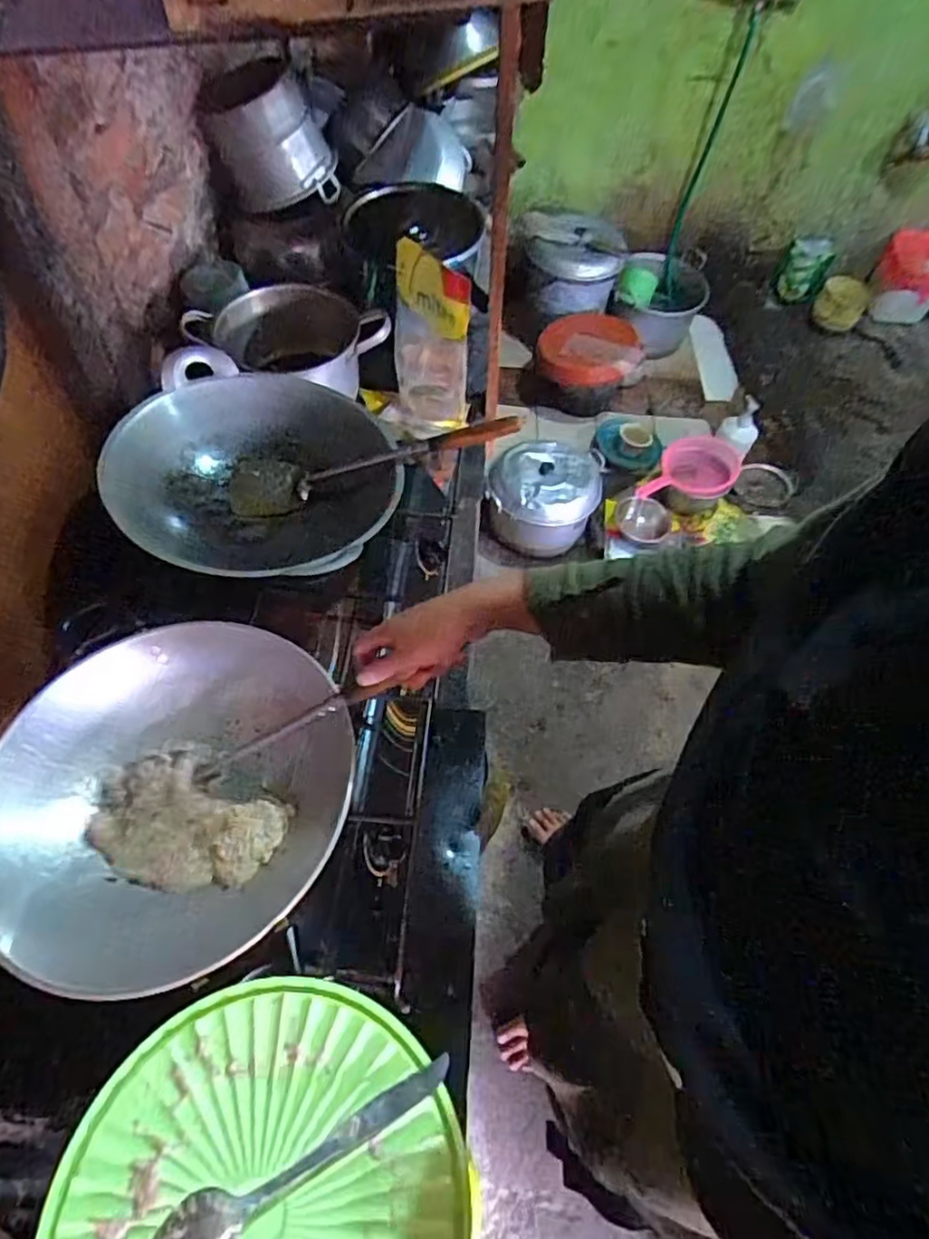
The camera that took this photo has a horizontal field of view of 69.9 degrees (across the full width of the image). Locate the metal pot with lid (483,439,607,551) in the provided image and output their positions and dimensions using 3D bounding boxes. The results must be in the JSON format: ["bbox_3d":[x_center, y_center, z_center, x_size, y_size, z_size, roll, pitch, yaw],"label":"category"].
[{"bbox_3d":[0.211,-0.330,1.764,0.289,0.199,0.245,7,58,3],"label":"metal pot with lid"}]

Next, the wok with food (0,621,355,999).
[{"bbox_3d":[-0.295,0.169,0.650,0.307,0.096,0.331,1,58,-1],"label":"wok with food"}]

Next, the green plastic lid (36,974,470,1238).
[{"bbox_3d":[-0.104,0.299,0.330,0.201,0.016,0.203,1,58,-1],"label":"green plastic lid"}]

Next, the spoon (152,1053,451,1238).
[{"bbox_3d":[-0.082,0.276,0.334,0.167,0.023,0.036,-27,63,-17],"label":"spoon"}]

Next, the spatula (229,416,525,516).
[{"bbox_3d":[-0.126,-0.208,0.872,0.398,0.059,0.082,-9,56,19],"label":"spatula"}]

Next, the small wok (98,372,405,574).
[{"bbox_3d":[-0.260,-0.178,0.866,0.324,0.133,0.331,1,58,-1],"label":"small wok"}]

